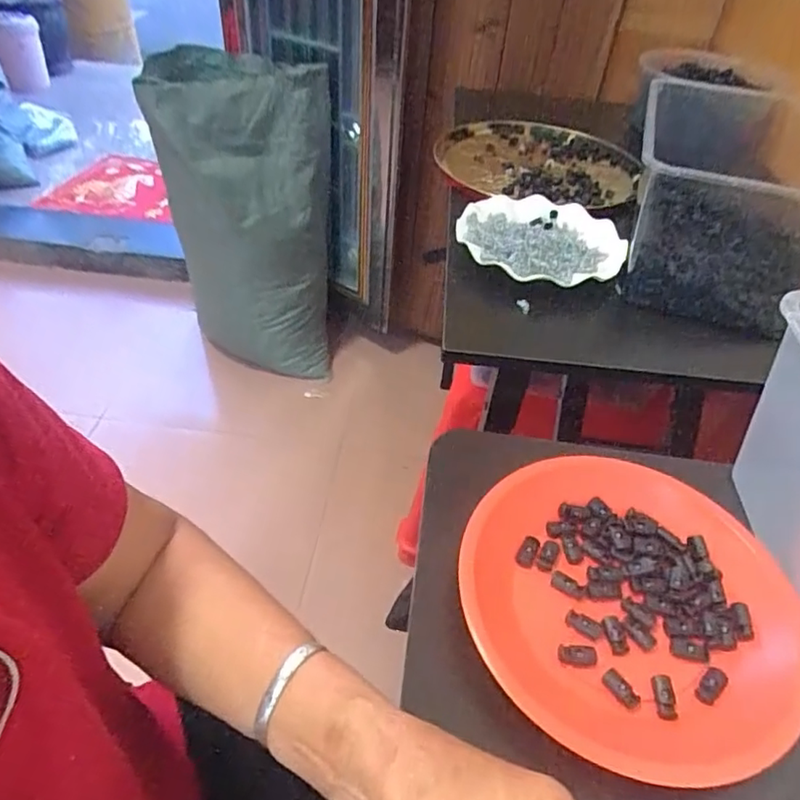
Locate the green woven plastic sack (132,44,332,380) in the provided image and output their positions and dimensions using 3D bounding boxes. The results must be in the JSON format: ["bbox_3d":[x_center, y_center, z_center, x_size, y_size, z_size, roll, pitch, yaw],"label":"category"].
[{"bbox_3d":[-0.358,-0.405,1.442,0.373,0.731,0.253,-5,45,-10],"label":"green woven plastic sack"}]

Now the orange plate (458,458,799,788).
[{"bbox_3d":[0.134,0.118,0.348,0.190,0.032,0.184,-1,43,1],"label":"orange plate"}]

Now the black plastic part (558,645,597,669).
[{"bbox_3d":[0.101,0.144,0.329,0.022,0.004,0.013,4,43,7],"label":"black plastic part"}]

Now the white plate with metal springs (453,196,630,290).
[{"bbox_3d":[0.161,-0.184,0.662,0.179,0.033,0.184,2,44,-2],"label":"white plate with metal springs"}]

